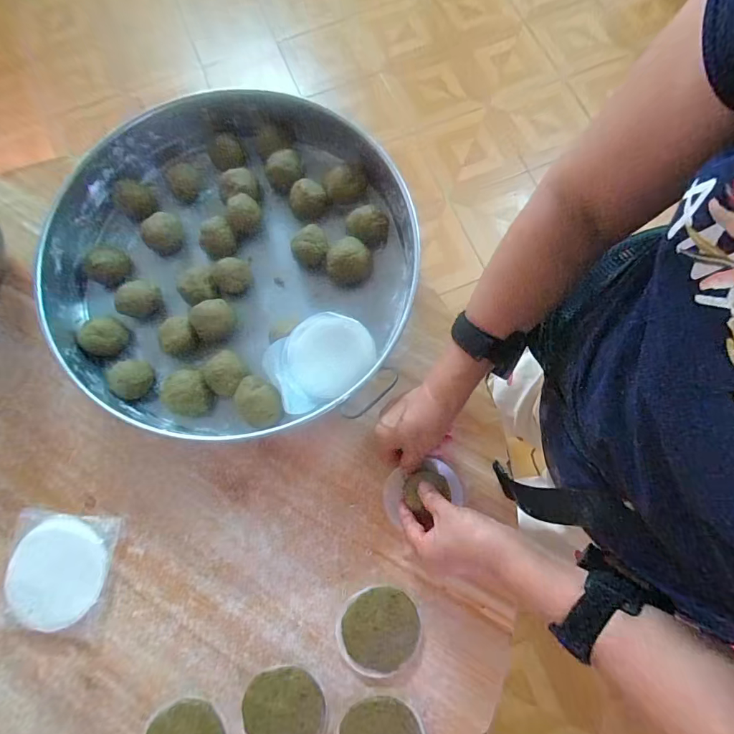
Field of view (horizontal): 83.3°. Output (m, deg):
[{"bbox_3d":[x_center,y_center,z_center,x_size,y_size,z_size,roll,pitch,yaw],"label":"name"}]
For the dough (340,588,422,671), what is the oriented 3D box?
[{"bbox_3d":[0.016,0.278,0.437,0.081,0.008,0.075,0,78,1],"label":"dough"}]

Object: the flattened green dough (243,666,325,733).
[{"bbox_3d":[-0.084,0.353,0.422,0.078,0.008,0.079,0,78,1],"label":"flattened green dough"}]

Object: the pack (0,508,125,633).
[{"bbox_3d":[-0.342,0.224,0.453,0.114,0.018,0.120,5,78,2],"label":"pack"}]

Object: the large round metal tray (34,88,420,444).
[{"bbox_3d":[-0.162,-0.132,0.503,0.420,0.069,0.413,0,78,1],"label":"large round metal tray"}]

